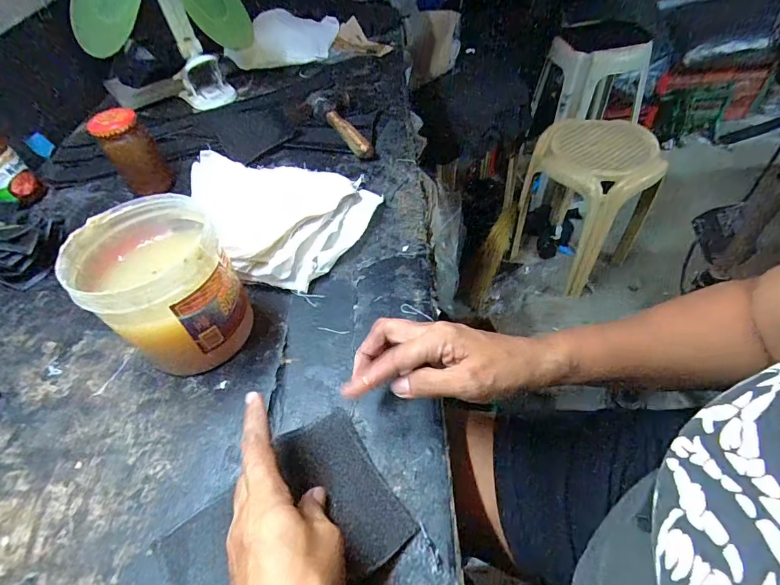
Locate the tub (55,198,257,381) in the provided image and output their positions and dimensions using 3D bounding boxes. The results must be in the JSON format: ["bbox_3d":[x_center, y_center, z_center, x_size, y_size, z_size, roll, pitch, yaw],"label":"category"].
[{"bbox_3d":[-0.201,0.002,0.389,0.112,0.133,0.118,-2,51,2],"label":"tub"}]

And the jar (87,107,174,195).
[{"bbox_3d":[-0.345,-0.185,0.570,0.063,0.112,0.054,-38,58,-24],"label":"jar"}]

